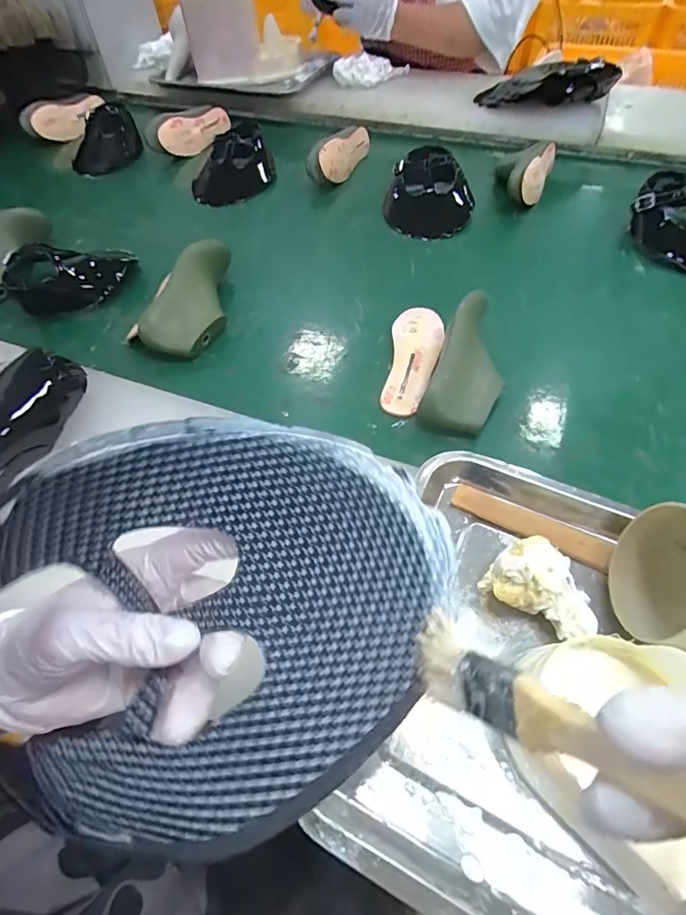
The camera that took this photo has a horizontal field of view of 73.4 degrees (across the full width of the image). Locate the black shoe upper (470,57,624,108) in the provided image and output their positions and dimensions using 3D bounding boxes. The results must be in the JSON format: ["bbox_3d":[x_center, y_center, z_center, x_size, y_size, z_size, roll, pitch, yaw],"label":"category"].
[{"bbox_3d":[0.366,-0.667,0.818,0.234,0.057,0.052,-1,53,2],"label":"black shoe upper"}]

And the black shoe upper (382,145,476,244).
[{"bbox_3d":[0.138,-0.420,0.738,0.137,0.079,0.165,7,54,7],"label":"black shoe upper"}]

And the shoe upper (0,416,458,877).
[{"bbox_3d":[-0.052,0.061,0.183,0.182,0.057,0.156,-32,80,-8],"label":"shoe upper"}]

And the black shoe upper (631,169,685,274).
[{"bbox_3d":[0.484,-0.325,0.649,0.095,0.075,0.175,-17,55,-10],"label":"black shoe upper"}]

